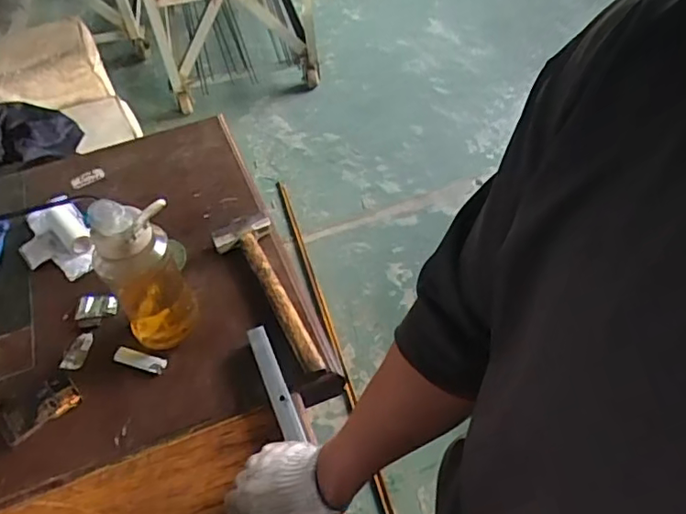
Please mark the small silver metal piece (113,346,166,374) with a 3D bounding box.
[{"bbox_3d":[-0.291,0.146,0.838,0.081,0.012,0.022,12,52,16],"label":"small silver metal piece"}]

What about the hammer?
[{"bbox_3d":[-0.120,0.052,0.878,0.095,0.033,0.296,-18,50,-9],"label":"hammer"}]

